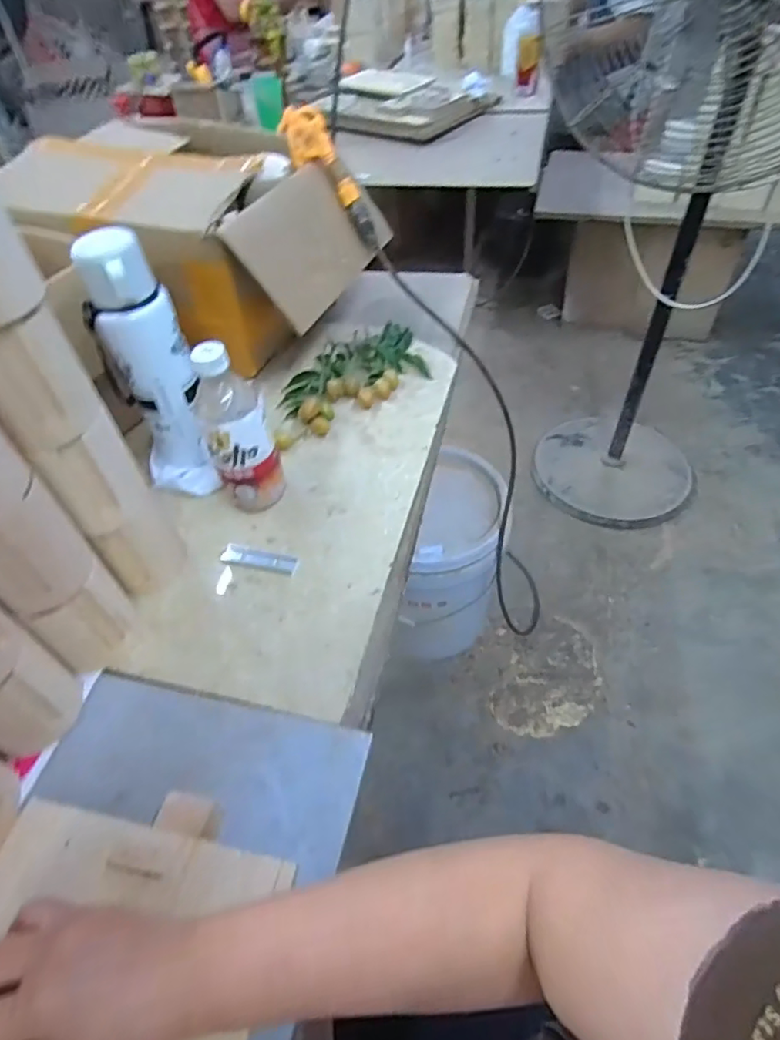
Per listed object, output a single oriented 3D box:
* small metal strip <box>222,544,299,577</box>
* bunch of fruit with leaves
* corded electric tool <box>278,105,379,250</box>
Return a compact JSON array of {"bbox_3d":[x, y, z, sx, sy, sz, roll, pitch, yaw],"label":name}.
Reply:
[{"bbox_3d":[-0.137,0.041,0.599,0.082,0.004,0.025,11,53,13],"label":"small metal strip"},{"bbox_3d":[-0.057,-0.194,0.765,0.256,0.038,0.111,-33,56,-20],"label":"bunch of fruit with leaves"},{"bbox_3d":[-0.074,-0.468,0.778,0.057,0.194,0.043,-48,23,-29],"label":"corded electric tool"}]

